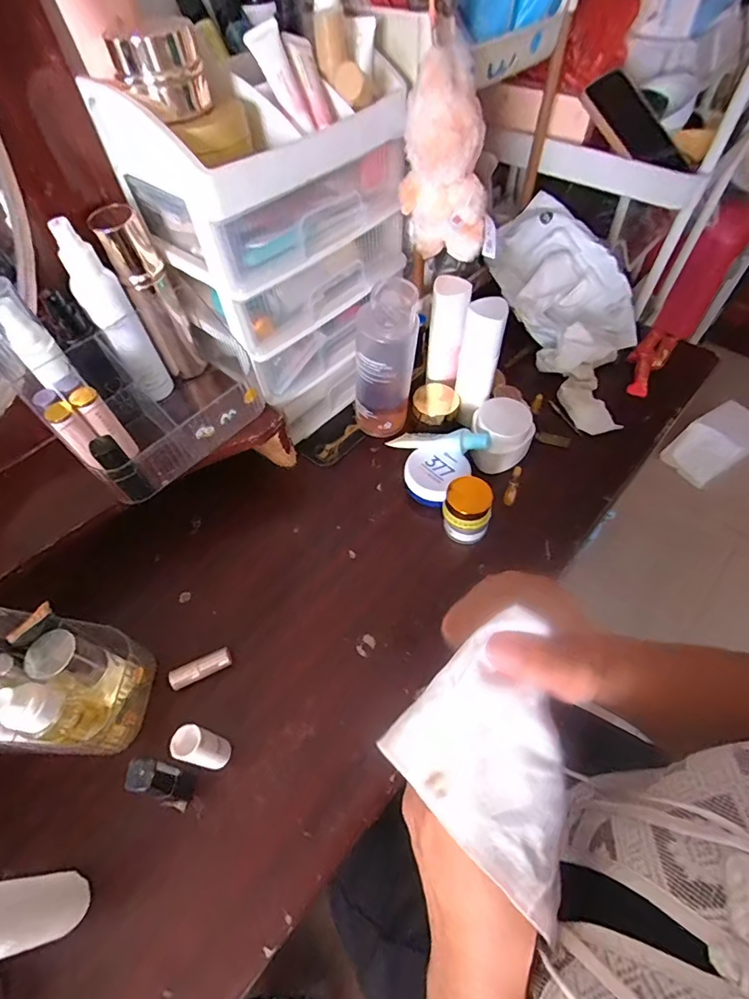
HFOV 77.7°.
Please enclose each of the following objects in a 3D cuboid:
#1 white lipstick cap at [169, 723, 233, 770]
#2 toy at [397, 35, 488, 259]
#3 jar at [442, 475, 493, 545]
[{"bbox_3d":[-0.130,0.191,0.358,0.023,0.074,0.023,-1,56,1],"label":"white lipstick cap"},{"bbox_3d":[0.068,-0.310,0.434,0.083,0.156,0.065,3,56,4],"label":"toy"},{"bbox_3d":[0.093,0.013,0.473,0.045,0.067,0.046,-1,56,1],"label":"jar"}]

